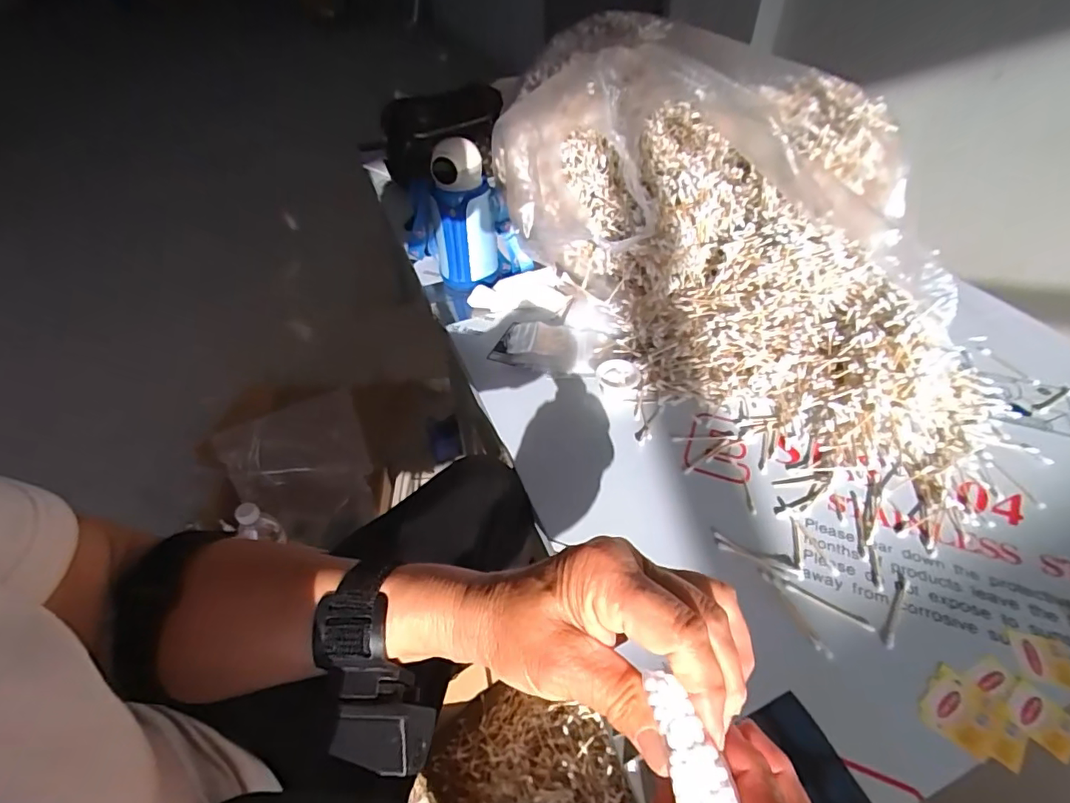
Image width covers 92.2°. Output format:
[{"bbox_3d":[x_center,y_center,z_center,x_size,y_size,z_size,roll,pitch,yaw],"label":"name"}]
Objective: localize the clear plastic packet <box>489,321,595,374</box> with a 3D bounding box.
[{"bbox_3d":[0.011,-0.078,0.711,0.132,0.021,0.089,9,46,10],"label":"clear plastic packet"}]

